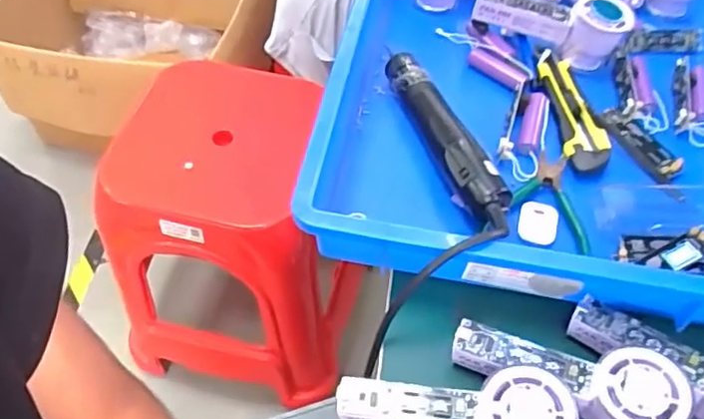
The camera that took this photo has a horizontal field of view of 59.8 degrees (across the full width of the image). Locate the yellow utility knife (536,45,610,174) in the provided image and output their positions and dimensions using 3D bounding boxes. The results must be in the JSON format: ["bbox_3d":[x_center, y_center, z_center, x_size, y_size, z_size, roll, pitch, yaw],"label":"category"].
[{"bbox_3d":[0.208,-0.096,0.578,0.040,0.014,0.157,0,55,-2],"label":"yellow utility knife"}]

